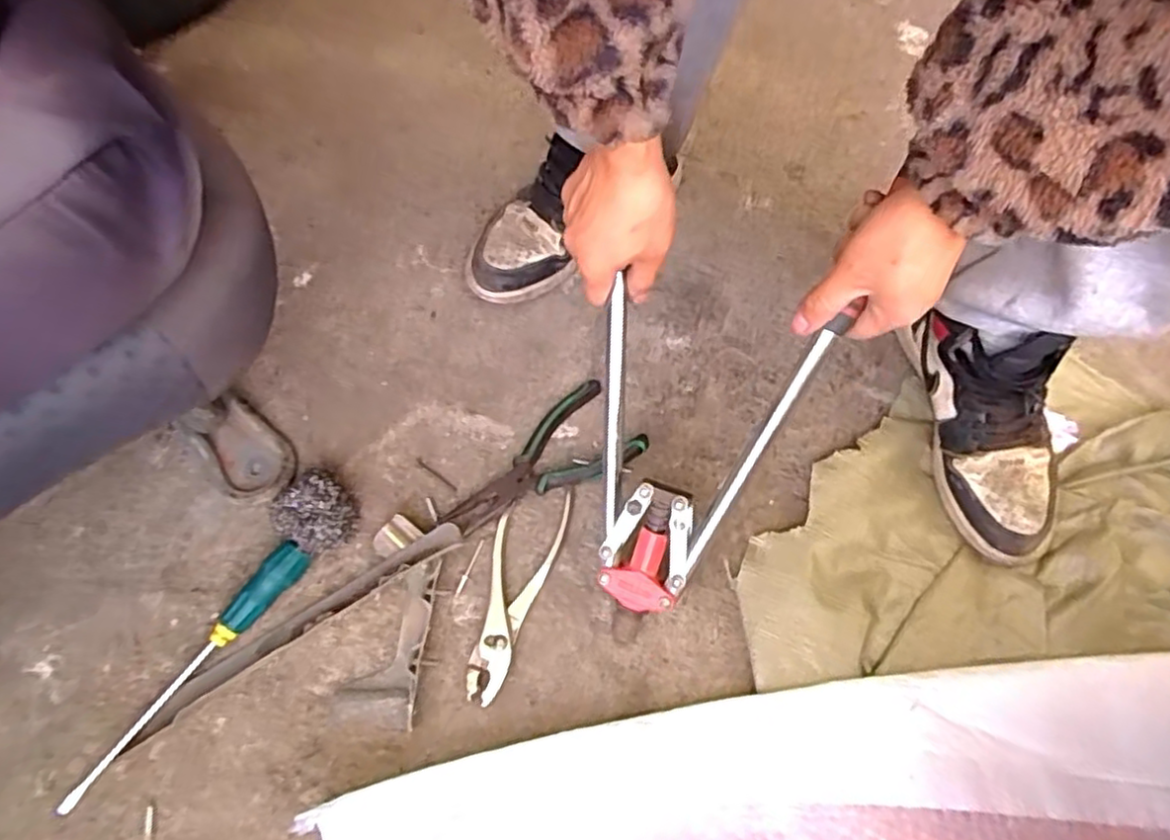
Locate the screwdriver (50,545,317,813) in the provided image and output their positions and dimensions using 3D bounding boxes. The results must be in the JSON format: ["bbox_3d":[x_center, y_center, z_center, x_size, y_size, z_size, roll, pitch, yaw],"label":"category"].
[{"bbox_3d":[-0.310,0.187,0.532,0.032,0.026,0.231,37,69,14],"label":"screwdriver"}]

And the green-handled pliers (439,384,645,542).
[{"bbox_3d":[-0.043,0.039,0.615,0.180,0.021,0.084,-31,69,-15],"label":"green-handled pliers"}]

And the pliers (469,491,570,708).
[{"bbox_3d":[-0.062,0.138,0.573,0.055,0.014,0.180,16,65,5],"label":"pliers"}]

